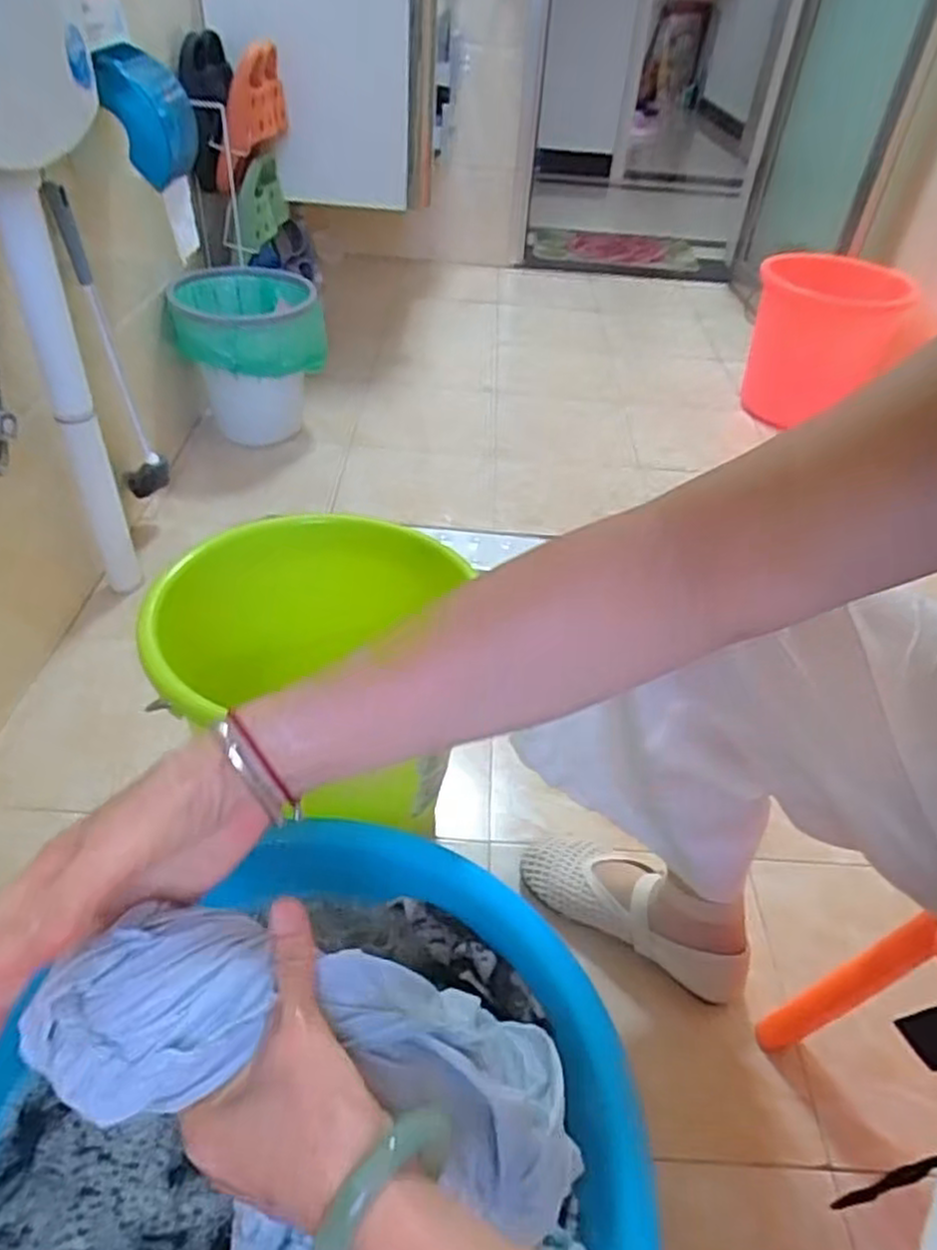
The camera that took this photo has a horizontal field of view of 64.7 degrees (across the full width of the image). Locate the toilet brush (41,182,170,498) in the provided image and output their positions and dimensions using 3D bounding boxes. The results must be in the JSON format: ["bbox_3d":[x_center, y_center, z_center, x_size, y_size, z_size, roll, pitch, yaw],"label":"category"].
[{"bbox_3d":[-0.511,-0.382,1.077,0.067,0.445,0.048,-13,45,-18],"label":"toilet brush"}]

